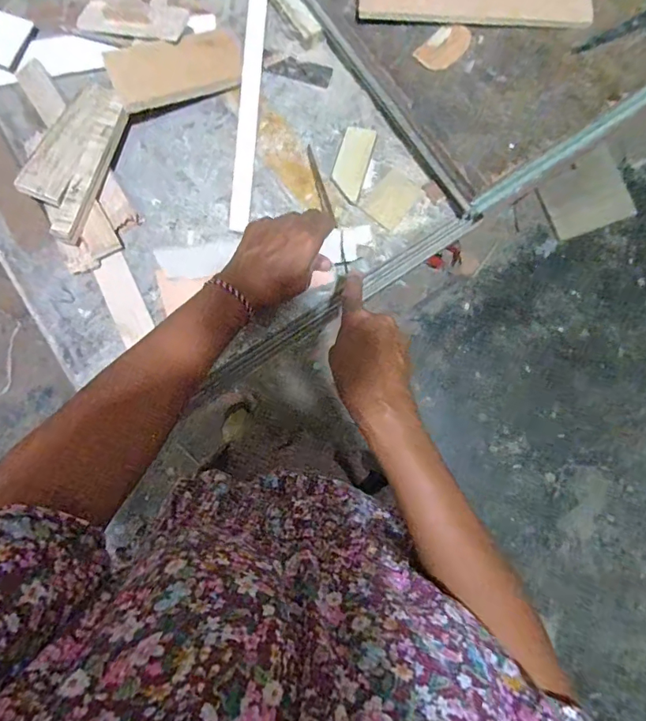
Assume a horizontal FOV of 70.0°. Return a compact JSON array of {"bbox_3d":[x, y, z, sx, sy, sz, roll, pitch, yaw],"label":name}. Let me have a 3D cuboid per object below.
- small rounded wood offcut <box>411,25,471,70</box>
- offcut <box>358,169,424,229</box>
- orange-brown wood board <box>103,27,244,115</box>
[{"bbox_3d":[0.122,-0.314,0.463,0.056,0.006,0.035,-44,84,-6],"label":"small rounded wood offcut"},{"bbox_3d":[0.074,-0.174,0.498,0.042,0.007,0.058,39,84,6],"label":"offcut"},{"bbox_3d":[-0.152,-0.310,0.490,0.139,0.008,0.059,-22,107,-12],"label":"orange-brown wood board"}]

